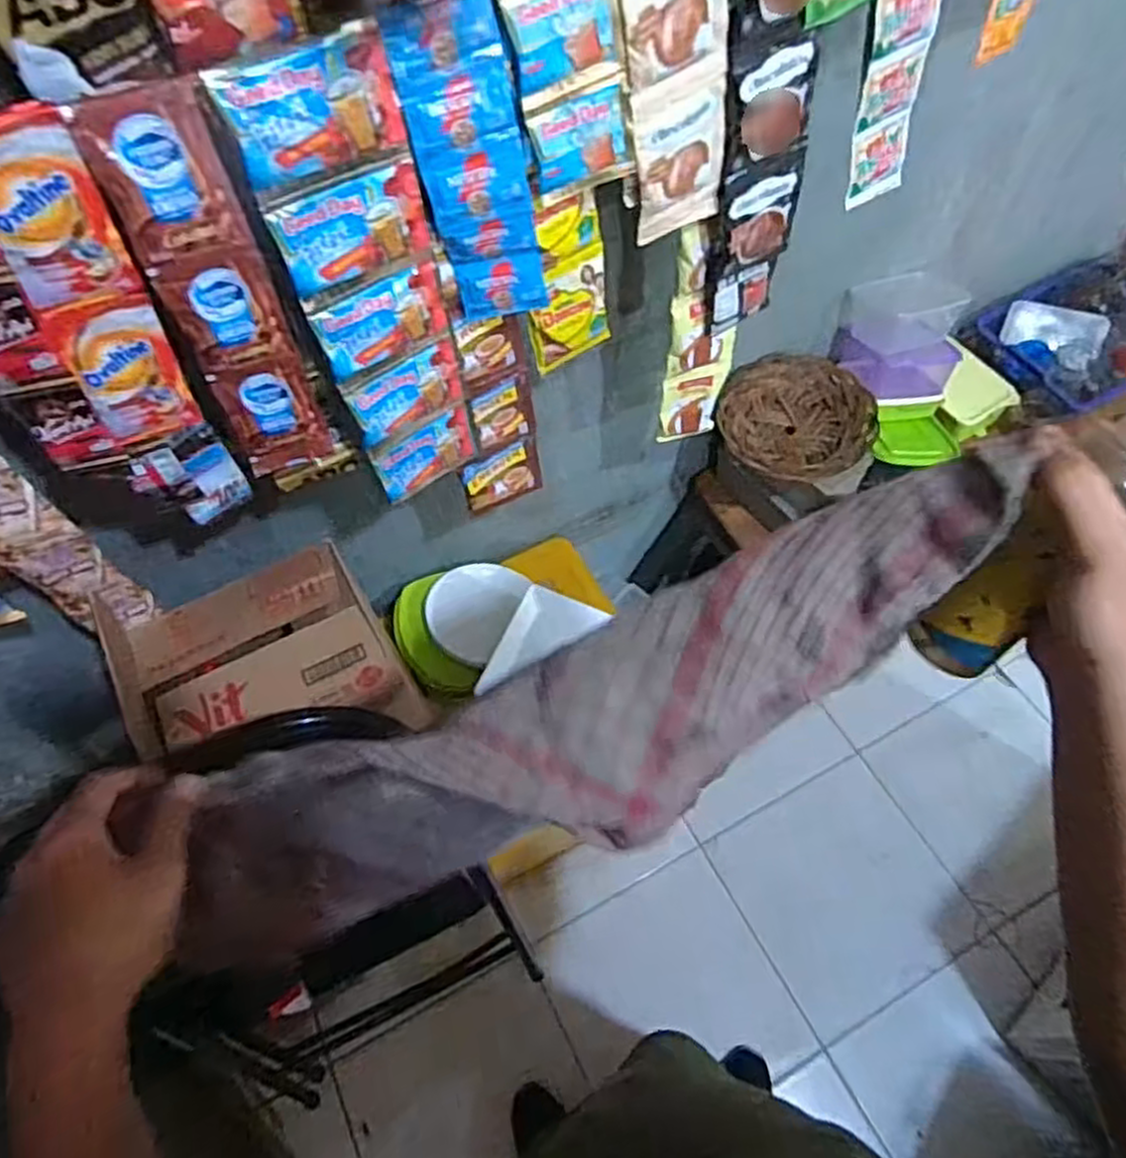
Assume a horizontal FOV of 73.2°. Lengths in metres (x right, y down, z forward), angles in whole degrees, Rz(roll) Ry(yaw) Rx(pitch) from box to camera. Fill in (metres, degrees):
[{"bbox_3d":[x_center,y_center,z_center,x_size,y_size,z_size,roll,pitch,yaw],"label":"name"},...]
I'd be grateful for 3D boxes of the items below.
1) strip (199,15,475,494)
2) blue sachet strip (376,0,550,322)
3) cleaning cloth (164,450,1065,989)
[{"bbox_3d":[-0.157,-0.227,0.648,0.116,0.402,0.033,-38,65,-18],"label":"strip"},{"bbox_3d":[-0.069,-0.314,0.600,0.089,0.251,0.027,-14,60,-6],"label":"blue sachet strip"},{"bbox_3d":[0.002,0.081,0.401,0.468,0.082,0.105,-28,60,11],"label":"cleaning cloth"}]

